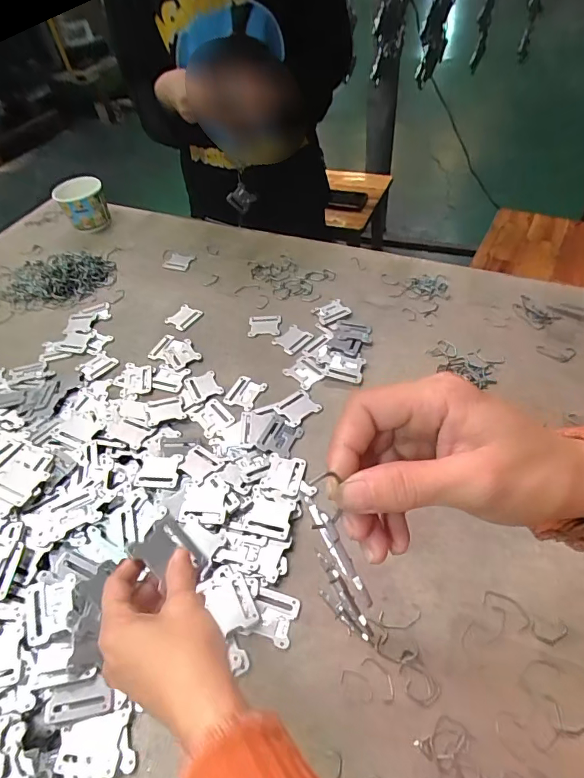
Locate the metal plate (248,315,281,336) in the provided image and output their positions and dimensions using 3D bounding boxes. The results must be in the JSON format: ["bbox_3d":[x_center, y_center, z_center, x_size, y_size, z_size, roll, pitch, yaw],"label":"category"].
[{"bbox_3d":[-0.041,-0.098,0.674,0.049,0.004,0.039,1,51,8],"label":"metal plate"}]

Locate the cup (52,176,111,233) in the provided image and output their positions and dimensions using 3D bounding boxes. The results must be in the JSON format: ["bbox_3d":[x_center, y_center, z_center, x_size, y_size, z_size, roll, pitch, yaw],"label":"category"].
[{"bbox_3d":[-0.417,-0.369,0.893,0.087,0.091,0.085,-3,50,4],"label":"cup"}]

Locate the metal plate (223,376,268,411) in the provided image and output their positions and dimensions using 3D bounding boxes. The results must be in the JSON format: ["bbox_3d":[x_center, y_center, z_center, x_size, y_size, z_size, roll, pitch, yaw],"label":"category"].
[{"bbox_3d":[-0.063,0.004,0.596,0.044,0.004,0.050,18,55,20],"label":"metal plate"}]

